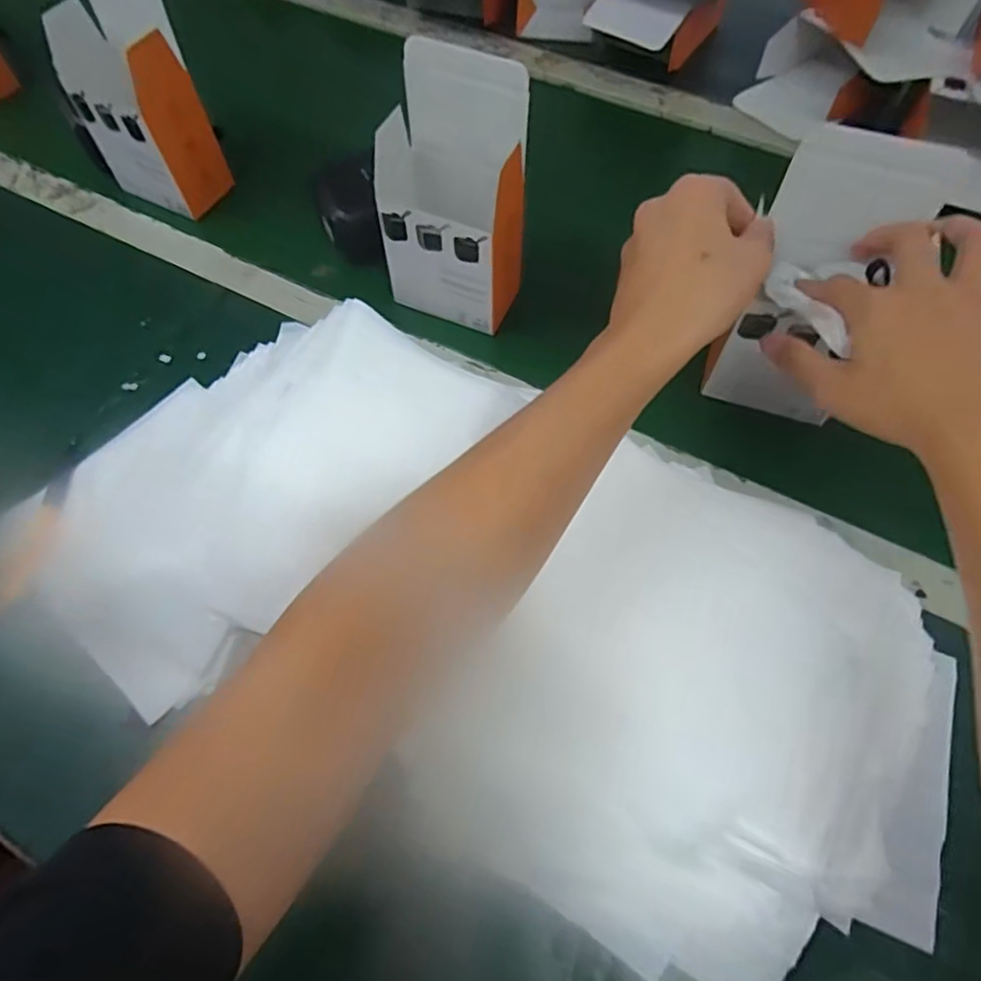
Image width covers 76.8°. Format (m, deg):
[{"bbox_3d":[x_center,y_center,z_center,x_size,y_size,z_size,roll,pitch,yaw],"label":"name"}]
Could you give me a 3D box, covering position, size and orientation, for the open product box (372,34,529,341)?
[{"bbox_3d":[-0.028,-0.220,0.487,0.100,0.192,0.077,24,62,11],"label":"open product box"}]

